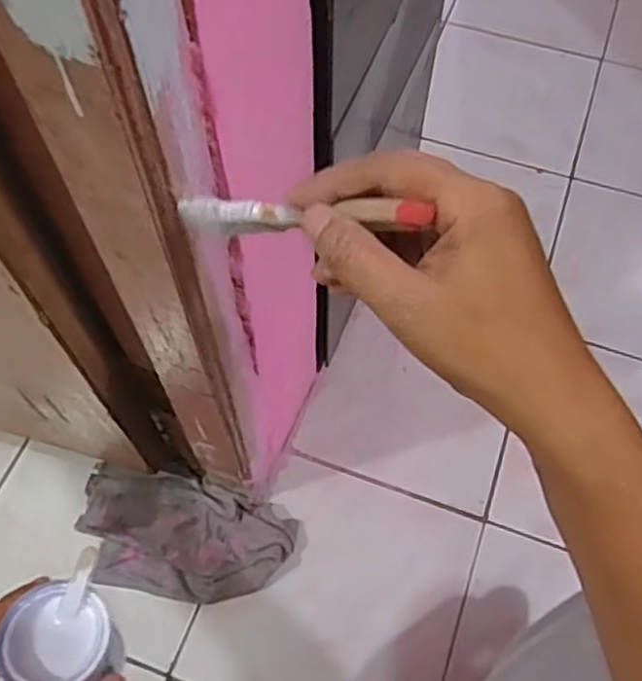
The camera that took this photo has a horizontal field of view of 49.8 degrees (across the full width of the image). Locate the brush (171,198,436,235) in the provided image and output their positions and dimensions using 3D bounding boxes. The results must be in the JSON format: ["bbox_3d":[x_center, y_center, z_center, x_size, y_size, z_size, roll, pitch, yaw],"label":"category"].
[{"bbox_3d":[-0.016,-0.057,0.317,0.151,0.017,0.010,9,56,43],"label":"brush"}]

